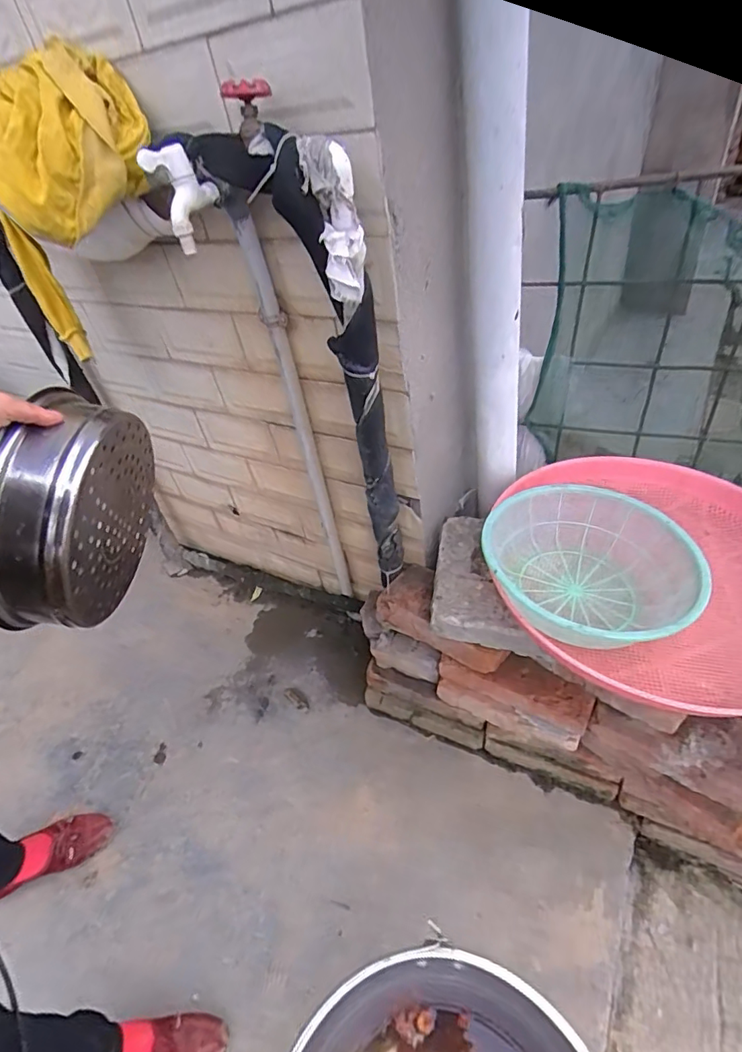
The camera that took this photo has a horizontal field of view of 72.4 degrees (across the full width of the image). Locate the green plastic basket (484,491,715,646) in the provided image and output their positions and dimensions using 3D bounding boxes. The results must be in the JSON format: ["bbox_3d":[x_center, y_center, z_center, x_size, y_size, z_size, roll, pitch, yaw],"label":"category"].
[{"bbox_3d":[0.325,0.068,0.774,0.297,0.105,0.306,10,46,21],"label":"green plastic basket"}]

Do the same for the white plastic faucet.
[{"bbox_3d":[-0.207,-0.370,0.570,0.041,0.093,0.062,18,49,28],"label":"white plastic faucet"}]

